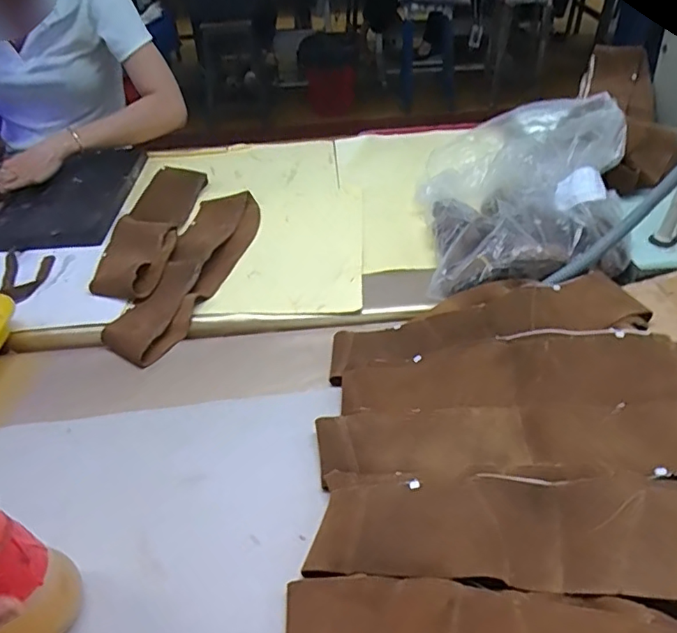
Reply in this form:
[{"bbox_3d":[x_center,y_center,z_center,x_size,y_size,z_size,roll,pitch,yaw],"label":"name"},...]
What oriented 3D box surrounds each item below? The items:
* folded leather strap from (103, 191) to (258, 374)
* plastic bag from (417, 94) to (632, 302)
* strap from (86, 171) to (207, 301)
[{"bbox_3d":[-0.199,-0.072,0.740,0.107,0.035,0.366,6,42,12],"label":"folded leather strap"},{"bbox_3d":[0.249,-0.198,0.739,0.259,0.124,0.405,-1,42,5],"label":"plastic bag"},{"bbox_3d":[-0.280,-0.134,0.791,0.097,0.045,0.301,-2,42,5],"label":"strap"}]

